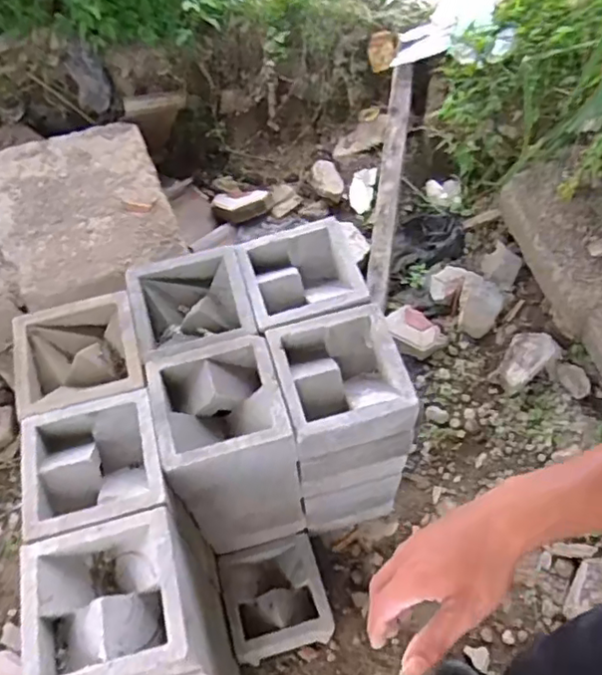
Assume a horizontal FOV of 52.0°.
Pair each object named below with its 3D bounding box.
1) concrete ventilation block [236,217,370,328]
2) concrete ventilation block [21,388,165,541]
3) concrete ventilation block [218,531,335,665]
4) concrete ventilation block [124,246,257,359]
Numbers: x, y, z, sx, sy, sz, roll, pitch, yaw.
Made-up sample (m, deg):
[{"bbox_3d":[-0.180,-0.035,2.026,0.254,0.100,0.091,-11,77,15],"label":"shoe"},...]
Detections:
[{"bbox_3d":[0.003,-0.106,1.110,0.198,0.079,0.197,-13,54,-5],"label":"concrete ventilation block"},{"bbox_3d":[-0.312,0.197,0.941,0.200,0.078,0.199,-15,55,-7],"label":"concrete ventilation block"},{"bbox_3d":[-0.052,0.551,1.309,0.202,0.159,0.208,-15,54,-7],"label":"concrete ventilation block"},{"bbox_3d":[-0.190,-0.057,1.082,0.198,0.073,0.180,-14,54,-6],"label":"concrete ventilation block"}]

